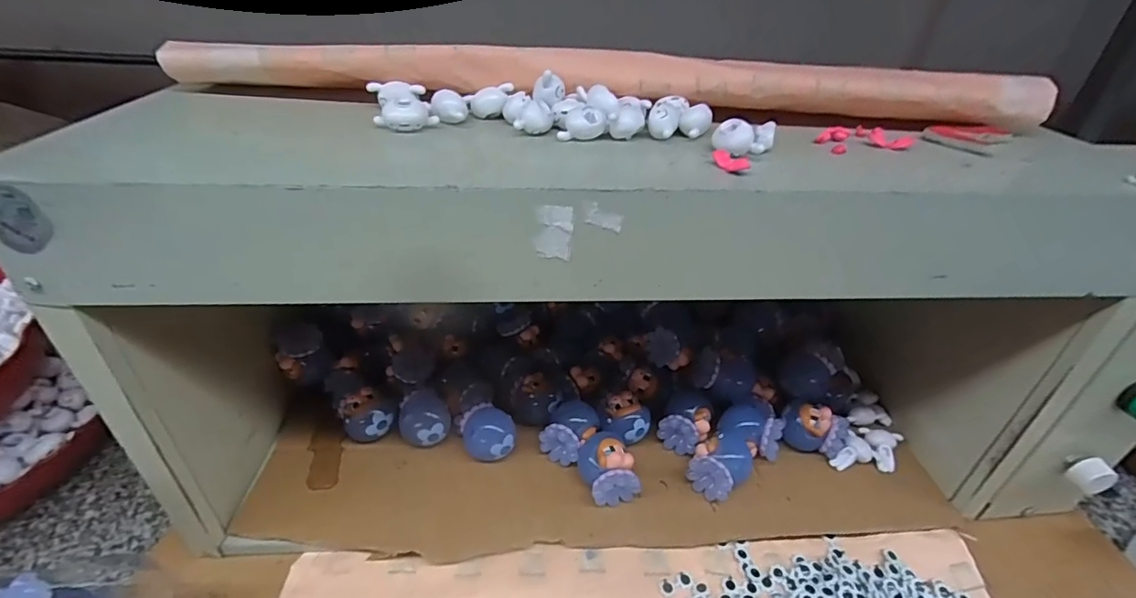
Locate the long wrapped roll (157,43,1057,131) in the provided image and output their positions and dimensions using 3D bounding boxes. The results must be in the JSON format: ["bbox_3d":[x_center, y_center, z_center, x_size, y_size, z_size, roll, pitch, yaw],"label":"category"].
[{"bbox_3d":[0.027,-0.126,0.307,0.517,0.034,0.033,1,36,-4],"label":"long wrapped roll"}]

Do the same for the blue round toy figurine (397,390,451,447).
[{"bbox_3d":[-0.122,0.105,0.435,0.040,0.031,0.046,-12,39,-15],"label":"blue round toy figurine"}]

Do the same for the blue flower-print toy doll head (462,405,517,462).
[{"bbox_3d":[-0.064,0.115,0.422,0.042,0.034,0.037,-4,38,-5],"label":"blue flower-print toy doll head"}]

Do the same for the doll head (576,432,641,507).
[{"bbox_3d":[0.030,0.134,0.404,0.039,0.040,0.054,-12,39,-14],"label":"doll head"}]

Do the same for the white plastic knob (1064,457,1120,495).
[{"bbox_3d":[0.379,0.128,0.370,0.022,0.024,0.016,59,16,17],"label":"white plastic knob"}]

